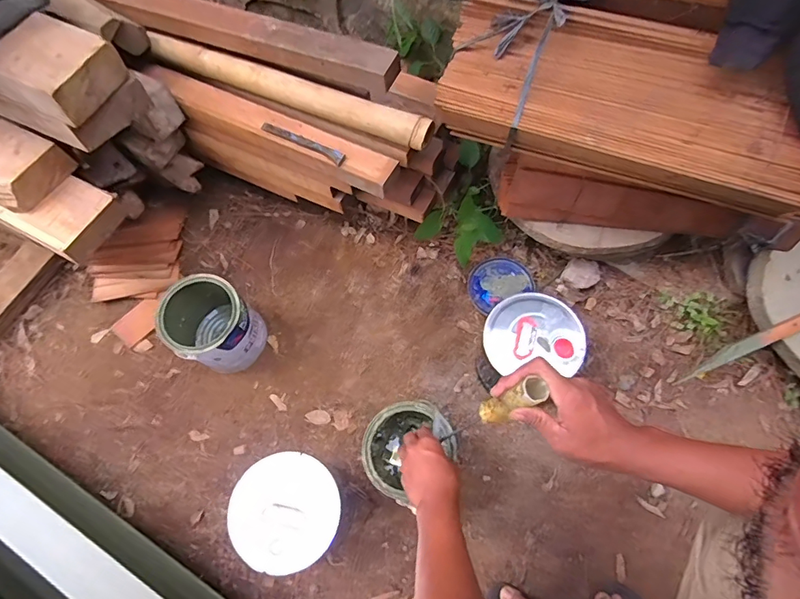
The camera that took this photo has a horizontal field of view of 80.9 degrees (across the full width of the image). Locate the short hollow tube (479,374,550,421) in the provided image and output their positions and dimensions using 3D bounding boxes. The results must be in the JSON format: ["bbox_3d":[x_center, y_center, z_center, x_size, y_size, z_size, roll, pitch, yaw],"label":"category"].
[{"bbox_3d":[0.125,0.122,0.542,0.031,0.127,0.031,7,65,-15],"label":"short hollow tube"}]

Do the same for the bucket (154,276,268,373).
[{"bbox_3d":[-0.401,0.057,1.007,0.186,0.188,0.161,24,71,11],"label":"bucket"}]

